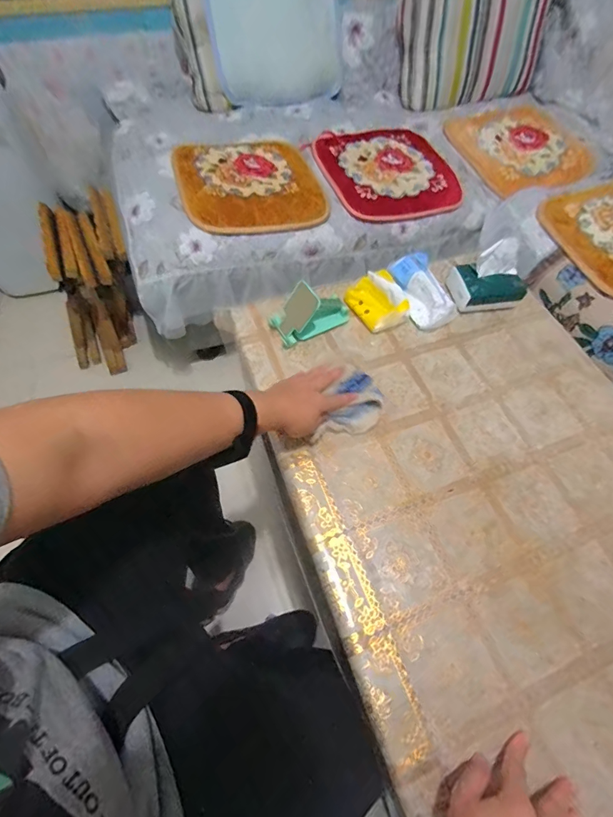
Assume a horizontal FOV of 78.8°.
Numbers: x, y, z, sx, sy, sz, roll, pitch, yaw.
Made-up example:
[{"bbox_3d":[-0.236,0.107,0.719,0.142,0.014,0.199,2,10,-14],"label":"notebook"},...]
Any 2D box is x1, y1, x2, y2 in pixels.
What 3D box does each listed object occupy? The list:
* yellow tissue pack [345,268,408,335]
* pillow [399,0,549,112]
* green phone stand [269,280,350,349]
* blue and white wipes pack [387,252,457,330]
[{"bbox_3d":[0.135,-0.206,0.688,0.097,0.070,0.105,-24,64,-15],"label":"yellow tissue pack"},{"bbox_3d":[0.550,-1.233,1.239,0.452,0.319,0.192,-18,61,-13],"label":"pillow"},{"bbox_3d":[0.008,-0.178,0.655,0.130,0.081,0.065,-24,64,-15],"label":"green phone stand"},{"bbox_3d":[0.214,-0.224,0.701,0.081,0.069,0.153,-12,61,-9],"label":"blue and white wipes pack"}]

